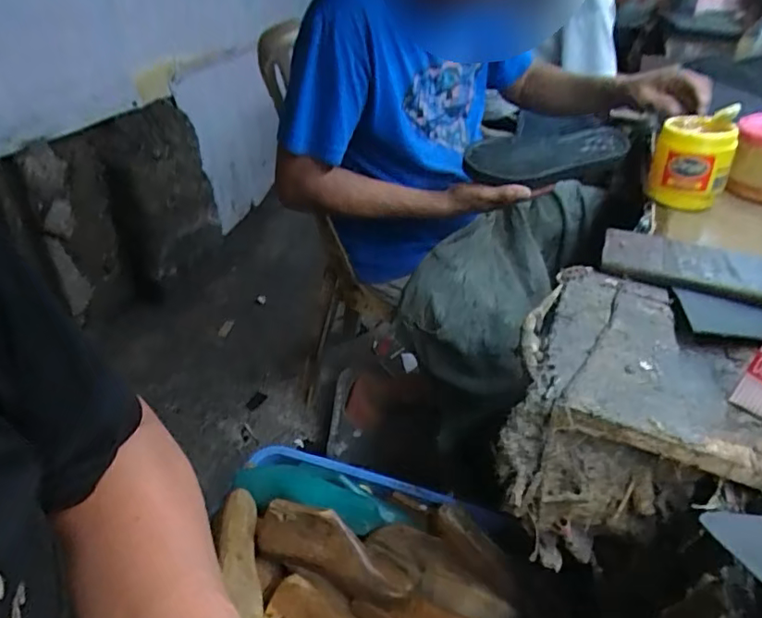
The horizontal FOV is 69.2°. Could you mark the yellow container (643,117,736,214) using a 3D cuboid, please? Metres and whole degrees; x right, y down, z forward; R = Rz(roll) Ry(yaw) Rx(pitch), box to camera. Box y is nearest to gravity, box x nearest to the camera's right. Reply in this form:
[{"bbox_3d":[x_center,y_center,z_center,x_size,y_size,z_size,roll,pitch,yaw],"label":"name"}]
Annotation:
[{"bbox_3d":[0.423,-0.195,0.753,0.091,0.104,0.106,23,41,28],"label":"yellow container"}]

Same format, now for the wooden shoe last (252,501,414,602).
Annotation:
[{"bbox_3d":[-0.067,0.318,0.734,0.225,0.070,0.069,16,38,20],"label":"wooden shoe last"}]

